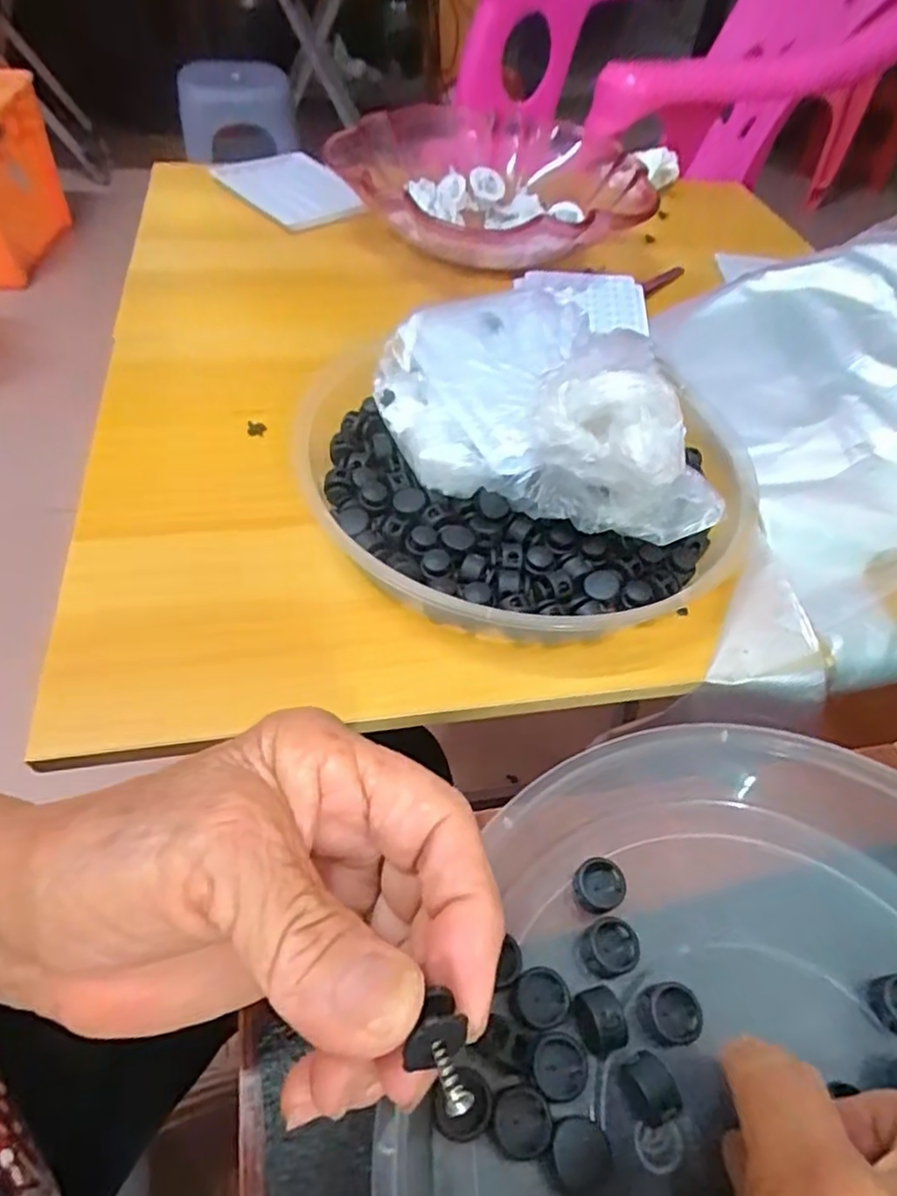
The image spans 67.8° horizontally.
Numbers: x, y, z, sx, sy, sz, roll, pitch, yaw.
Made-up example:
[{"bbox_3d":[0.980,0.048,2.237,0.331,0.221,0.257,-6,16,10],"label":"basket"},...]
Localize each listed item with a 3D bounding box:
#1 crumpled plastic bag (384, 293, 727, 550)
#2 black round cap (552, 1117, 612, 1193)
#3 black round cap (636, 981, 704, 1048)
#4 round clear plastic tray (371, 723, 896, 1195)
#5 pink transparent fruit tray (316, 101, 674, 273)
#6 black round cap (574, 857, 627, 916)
[{"bbox_3d":[0.045,-0.096,0.335,0.125,0.082,0.177,-17,55,-18],"label":"crumpled plastic bag"},{"bbox_3d":[0.038,0.158,0.190,0.016,0.007,0.016,2,51,-3],"label":"black round cap"},{"bbox_3d":[0.072,0.135,0.216,0.019,0.008,0.017,-9,52,-11],"label":"black round cap"},{"bbox_3d":[0.118,0.145,0.196,0.236,0.040,0.246,2,51,-3],"label":"round clear plastic tray"},{"bbox_3d":[0.043,-0.359,0.579,0.227,0.053,0.290,-20,56,-20],"label":"pink transparent fruit tray"},{"bbox_3d":[0.053,0.102,0.237,0.017,0.009,0.017,2,51,-3],"label":"black round cap"}]

